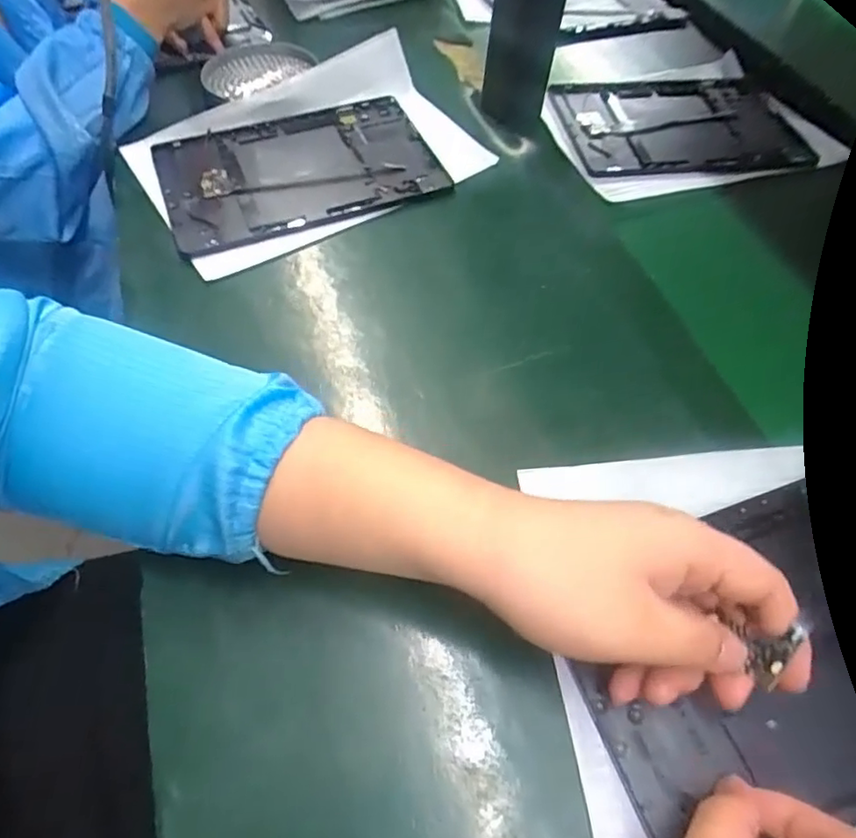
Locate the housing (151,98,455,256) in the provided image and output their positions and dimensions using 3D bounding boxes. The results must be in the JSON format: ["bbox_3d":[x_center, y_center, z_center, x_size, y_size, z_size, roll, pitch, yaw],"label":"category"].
[{"bbox_3d":[-0.113,-0.219,0.525,0.232,0.009,0.157,-17,59,-11],"label":"housing"}]

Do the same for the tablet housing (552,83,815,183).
[{"bbox_3d":[0.257,-0.298,0.612,0.239,0.026,0.163,-8,58,-5],"label":"tablet housing"}]

